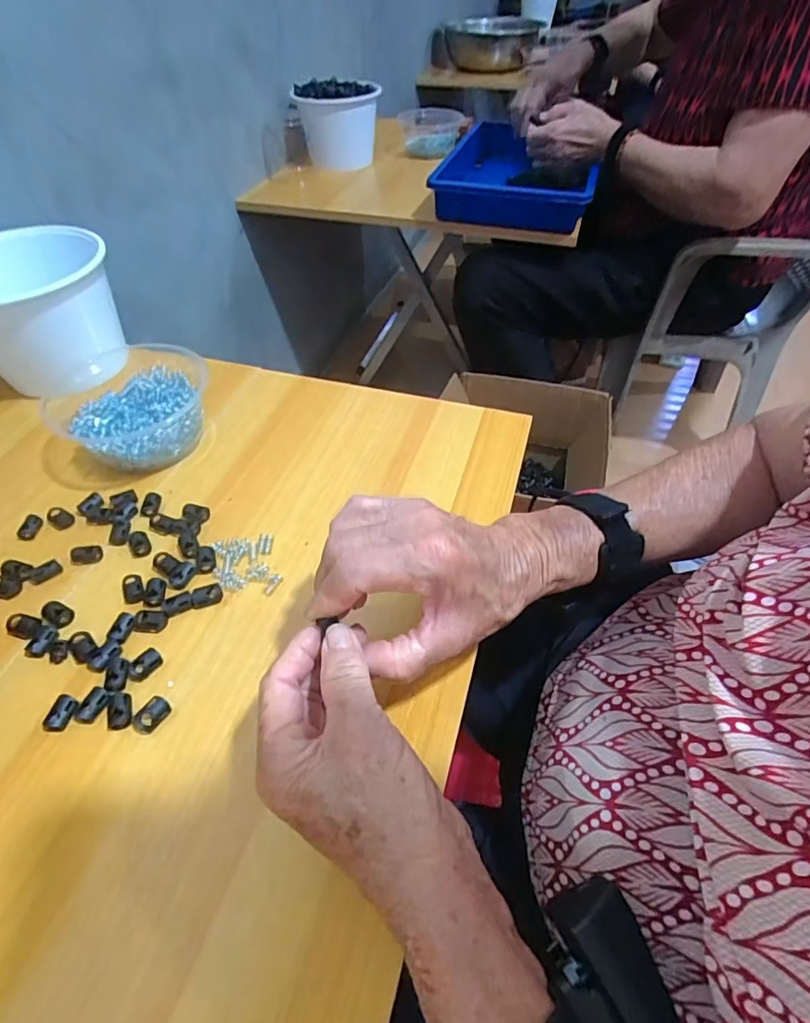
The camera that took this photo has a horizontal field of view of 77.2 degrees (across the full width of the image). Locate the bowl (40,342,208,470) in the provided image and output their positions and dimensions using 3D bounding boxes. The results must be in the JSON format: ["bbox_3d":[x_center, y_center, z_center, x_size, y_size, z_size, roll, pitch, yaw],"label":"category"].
[{"bbox_3d":[-0.245,-0.092,0.470,0.120,0.056,0.131,-1,50,1],"label":"bowl"}]

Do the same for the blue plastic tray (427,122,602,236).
[{"bbox_3d":[0.188,-0.560,0.855,0.239,0.081,0.270,12,51,11],"label":"blue plastic tray"}]

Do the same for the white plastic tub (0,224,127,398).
[{"bbox_3d":[-0.374,-0.201,0.522,0.126,0.120,0.150,33,58,25],"label":"white plastic tub"}]

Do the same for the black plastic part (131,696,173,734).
[{"bbox_3d":[-0.158,0.125,0.313,0.014,0.009,0.022,29,57,23],"label":"black plastic part"}]

